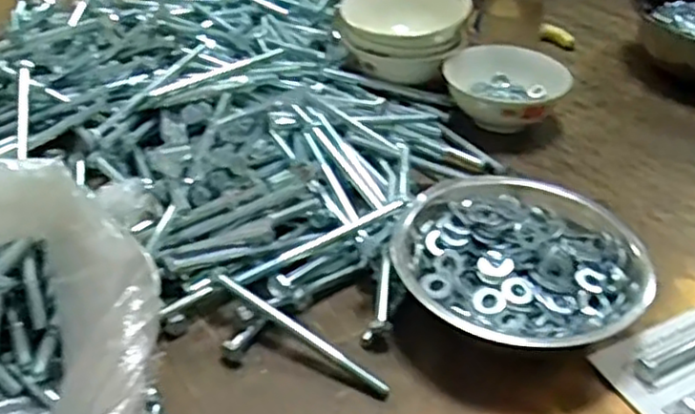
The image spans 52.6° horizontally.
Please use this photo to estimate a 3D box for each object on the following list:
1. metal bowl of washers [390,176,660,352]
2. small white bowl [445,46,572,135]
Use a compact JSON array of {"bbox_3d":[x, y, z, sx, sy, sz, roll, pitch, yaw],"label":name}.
[{"bbox_3d":[0.120,0.050,0.540,0.172,0.056,0.181,1,38,-1],"label":"metal bowl of washers"},{"bbox_3d":[0.163,-0.125,0.764,0.134,0.057,0.119,21,42,23],"label":"small white bowl"}]

